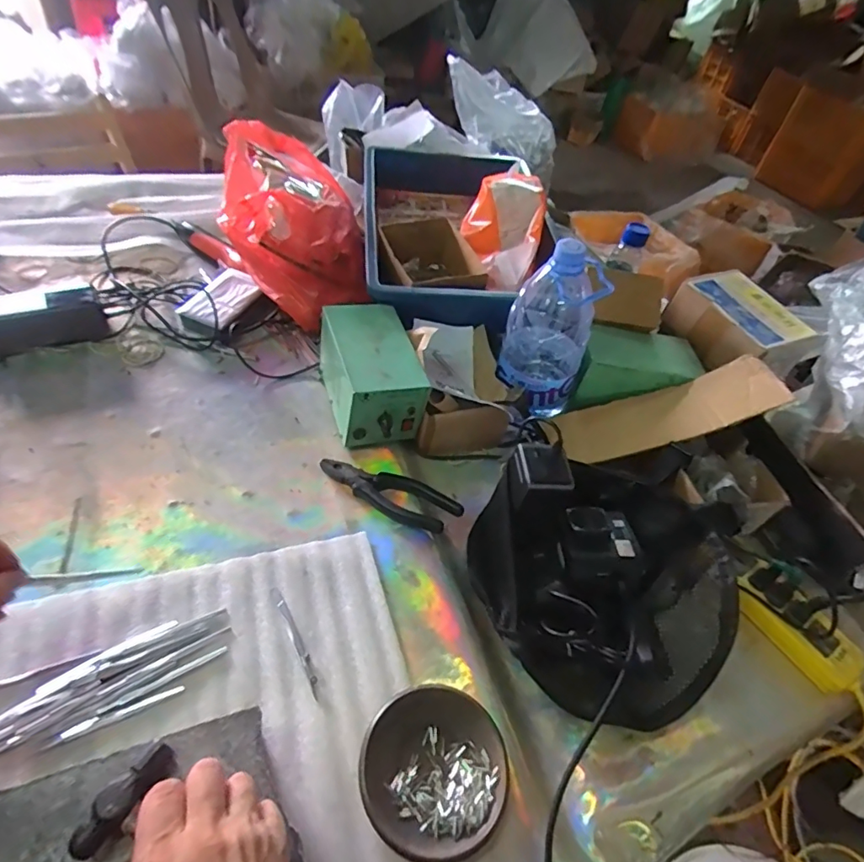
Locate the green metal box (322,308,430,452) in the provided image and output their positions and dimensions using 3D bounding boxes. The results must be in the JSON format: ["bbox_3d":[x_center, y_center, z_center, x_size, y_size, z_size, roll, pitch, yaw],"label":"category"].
[{"bbox_3d":[-0.076,-0.071,0.629,0.095,0.110,0.164,-9,49,-19],"label":"green metal box"}]

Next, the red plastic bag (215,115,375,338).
[{"bbox_3d":[-0.205,-0.304,0.768,0.187,0.183,0.290,-4,49,-15],"label":"red plastic bag"}]

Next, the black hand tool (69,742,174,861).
[{"bbox_3d":[-0.190,0.227,0.317,0.023,0.014,0.064,31,56,20],"label":"black hand tool"}]

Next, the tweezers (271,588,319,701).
[{"bbox_3d":[-0.121,0.185,0.457,0.009,0.004,0.105,-20,55,-27],"label":"tweezers"}]

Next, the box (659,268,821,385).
[{"bbox_3d":[0.432,-0.146,0.731,0.128,0.073,0.161,-12,51,-21],"label":"box"}]

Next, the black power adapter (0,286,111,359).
[{"bbox_3d":[-0.496,-0.144,0.654,0.132,0.067,0.035,-21,55,-27],"label":"black power adapter"}]

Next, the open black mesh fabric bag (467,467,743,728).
[{"bbox_3d":[0.169,0.140,0.510,0.247,0.099,0.251,-25,55,-30],"label":"open black mesh fabric bag"}]

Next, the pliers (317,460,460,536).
[{"bbox_3d":[-0.050,0.071,0.570,0.163,0.016,0.050,18,47,6],"label":"pliers"}]

